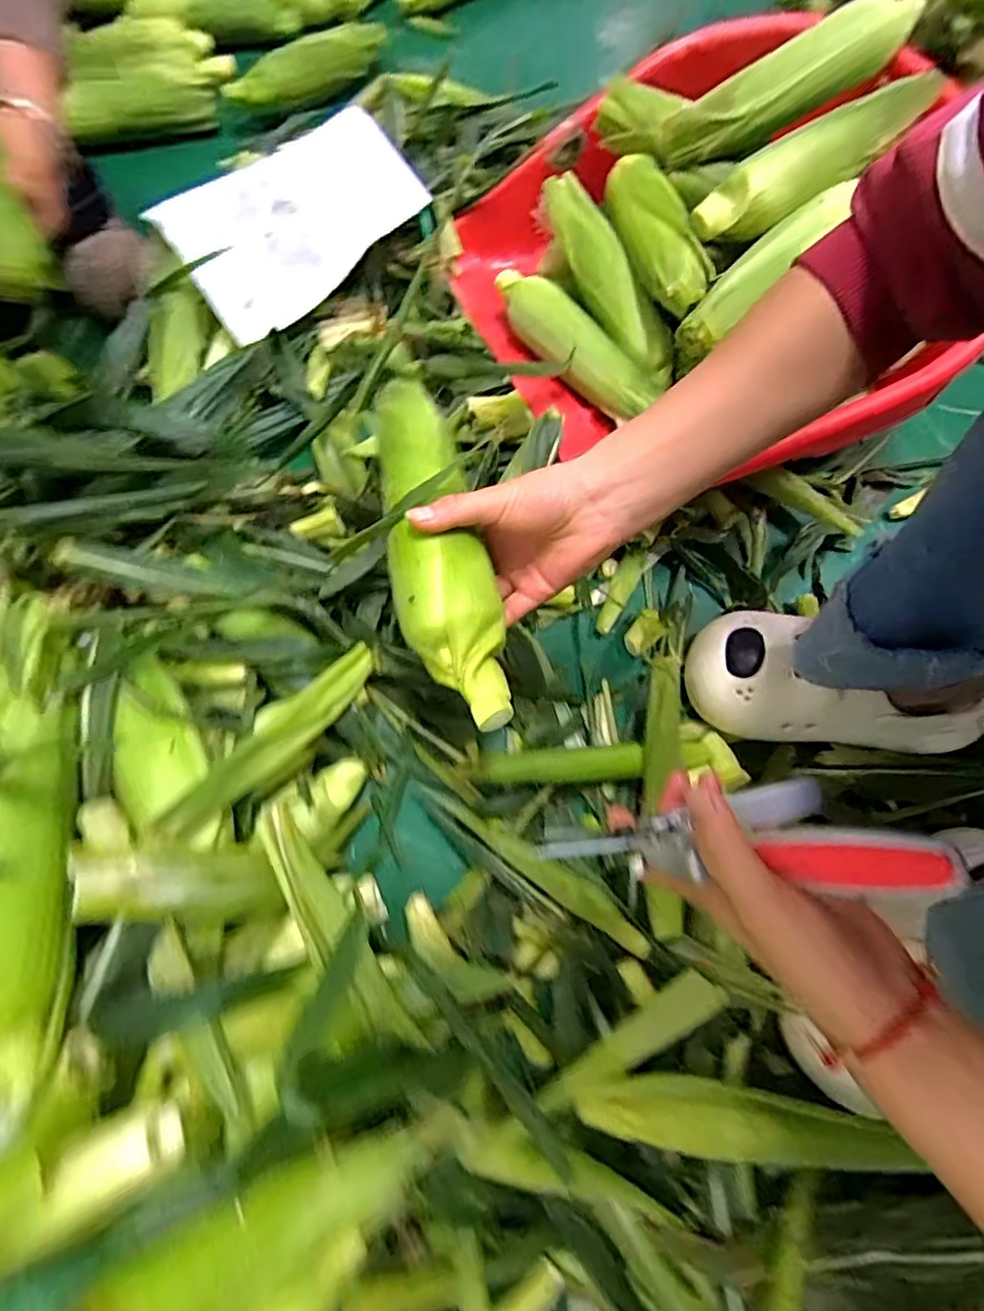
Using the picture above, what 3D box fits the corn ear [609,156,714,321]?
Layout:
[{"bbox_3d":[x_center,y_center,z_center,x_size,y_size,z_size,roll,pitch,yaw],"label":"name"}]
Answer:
[{"bbox_3d":[0.149,-0.392,0.545,0.053,0.043,0.203,-16,72,-8],"label":"corn ear"}]

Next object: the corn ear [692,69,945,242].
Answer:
[{"bbox_3d":[0.280,-0.432,0.504,0.227,0.043,0.044,-30,74,2],"label":"corn ear"}]

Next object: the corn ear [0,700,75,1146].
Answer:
[{"bbox_3d":[-0.270,0.135,0.333,0.058,0.040,0.227,-13,71,-7],"label":"corn ear"}]

